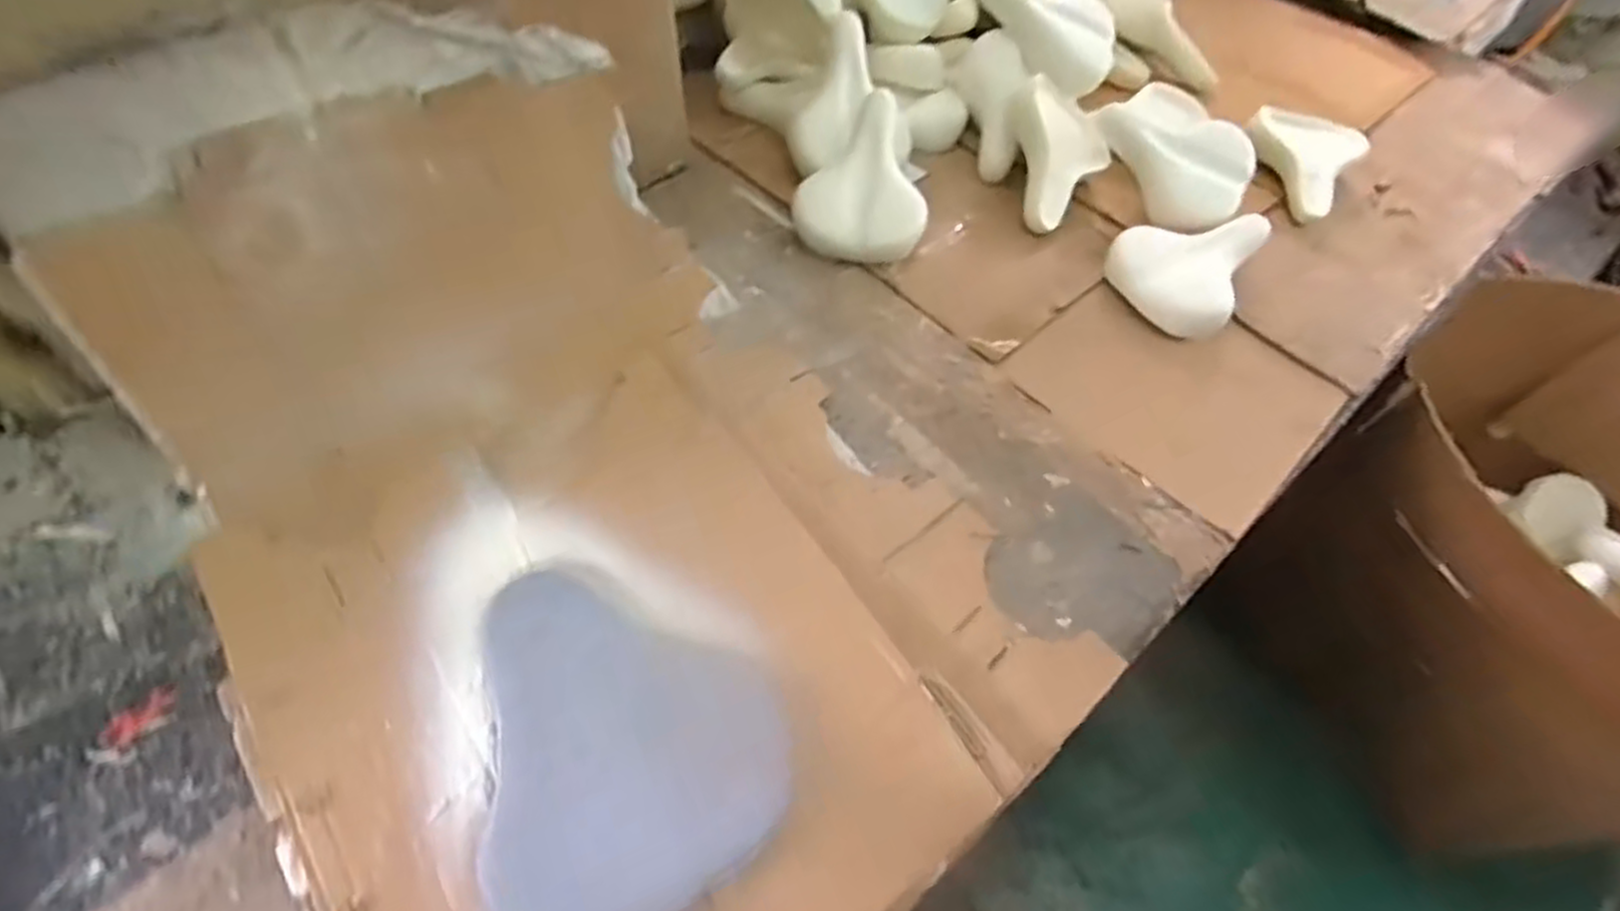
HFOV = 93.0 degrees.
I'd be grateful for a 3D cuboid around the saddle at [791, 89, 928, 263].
[{"bbox_3d":[0.079,-0.404,1.122,0.183,0.129,0.220,8,54,0],"label":"saddle"}]

